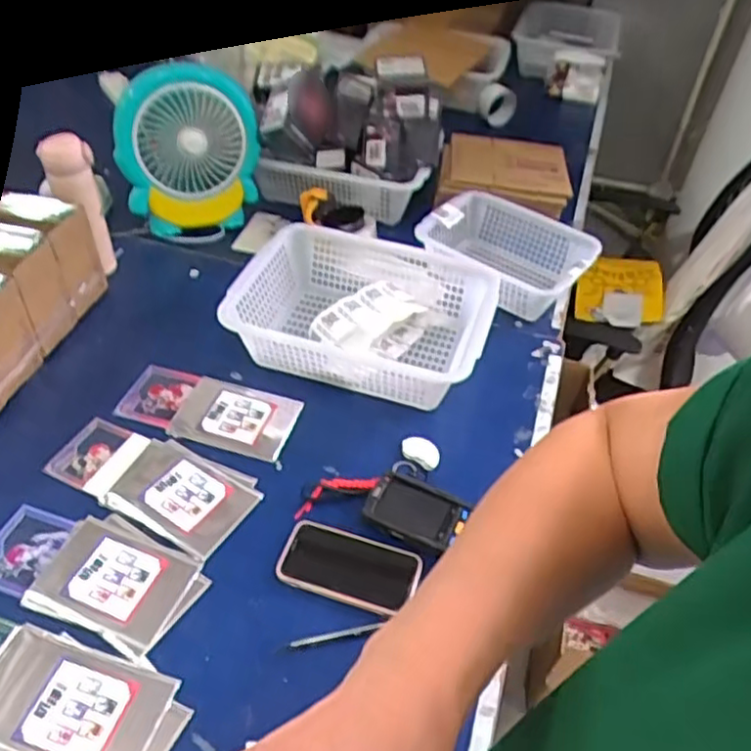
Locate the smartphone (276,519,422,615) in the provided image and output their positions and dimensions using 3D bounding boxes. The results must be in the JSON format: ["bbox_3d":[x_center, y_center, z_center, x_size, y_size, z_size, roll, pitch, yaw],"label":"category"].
[{"bbox_3d":[-0.028,0.209,0.757,0.149,0.016,0.079,12,45,10],"label":"smartphone"}]

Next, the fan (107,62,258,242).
[{"bbox_3d":[-0.312,-0.372,1.157,0.230,0.253,0.080,-13,46,-22],"label":"fan"}]

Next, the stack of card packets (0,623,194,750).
[{"bbox_3d":[-0.288,0.315,0.640,0.200,0.015,0.122,18,46,16],"label":"stack of card packets"}]

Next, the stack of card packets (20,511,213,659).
[{"bbox_3d":[-0.277,0.219,0.739,0.173,0.010,0.126,17,46,15],"label":"stack of card packets"}]

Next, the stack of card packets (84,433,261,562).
[{"bbox_3d":[-0.248,0.134,0.828,0.196,0.011,0.119,21,47,18],"label":"stack of card packets"}]

